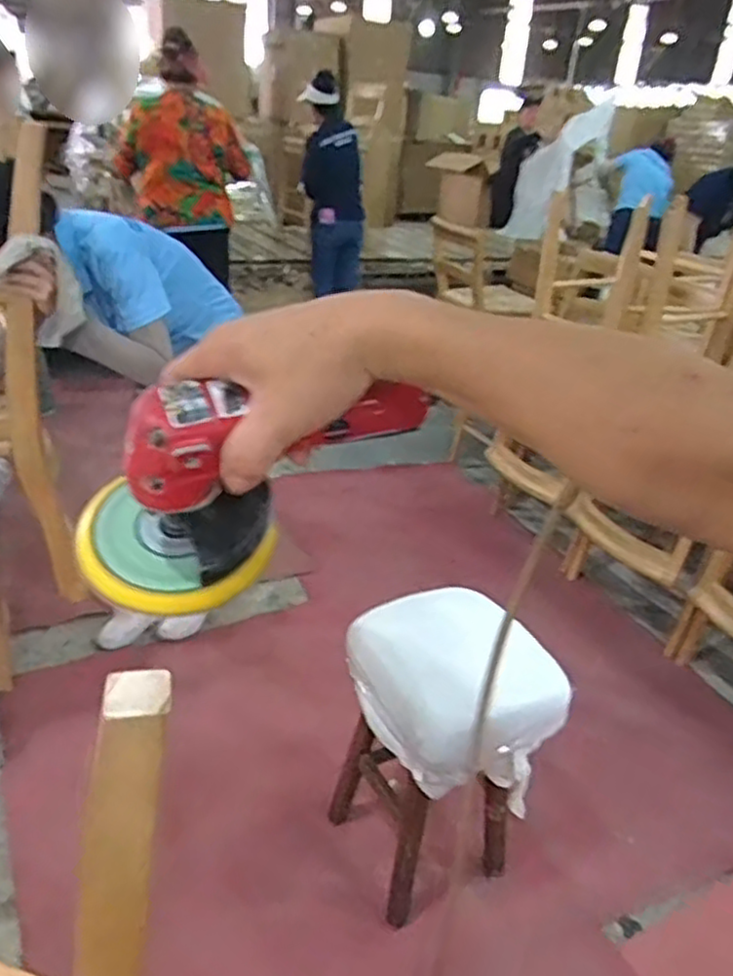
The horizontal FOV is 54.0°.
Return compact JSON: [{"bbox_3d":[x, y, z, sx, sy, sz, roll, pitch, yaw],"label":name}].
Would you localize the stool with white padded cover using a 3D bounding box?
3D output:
[{"bbox_3d":[0.135,0.501,1.357,0.296,0.526,0.316,-16,34,-35],"label":"stool with white padded cover"}]

